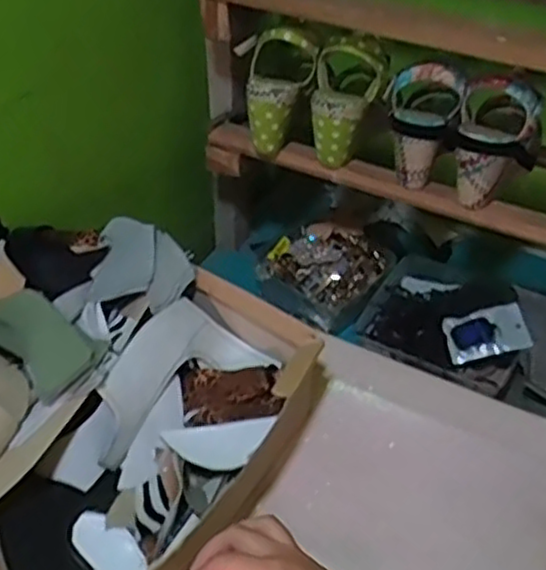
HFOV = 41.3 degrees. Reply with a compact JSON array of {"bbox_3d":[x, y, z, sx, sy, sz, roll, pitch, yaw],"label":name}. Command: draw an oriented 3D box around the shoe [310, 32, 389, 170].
[{"bbox_3d":[0.078,-0.212,0.834,0.079,0.149,0.076,25,19,23],"label":"shoe"}]

